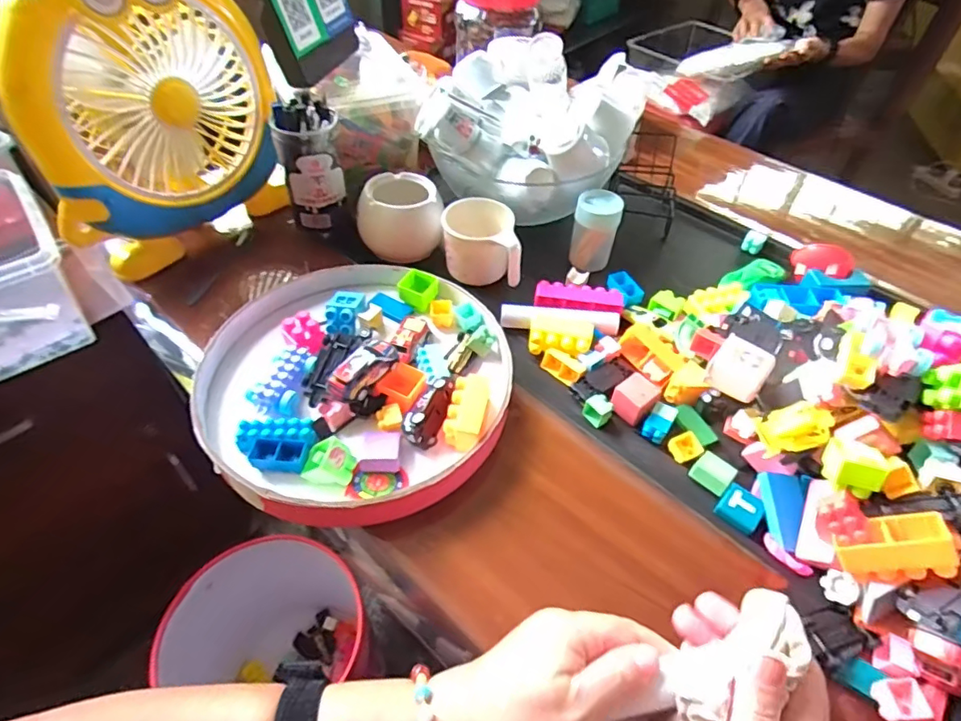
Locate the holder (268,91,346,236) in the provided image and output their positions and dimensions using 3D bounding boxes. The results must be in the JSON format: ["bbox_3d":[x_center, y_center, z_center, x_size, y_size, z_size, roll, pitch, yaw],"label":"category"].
[{"bbox_3d":[-0.178,-0.206,0.569,0.061,0.125,0.058,-7,50,-8],"label":"holder"}]

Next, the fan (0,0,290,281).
[{"bbox_3d":[-0.308,-0.234,0.514,0.076,0.247,0.234,29,54,20],"label":"fan"}]

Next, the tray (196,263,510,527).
[{"bbox_3d":[-0.103,0.008,0.456,0.247,0.053,0.248,1,51,-1],"label":"tray"}]

